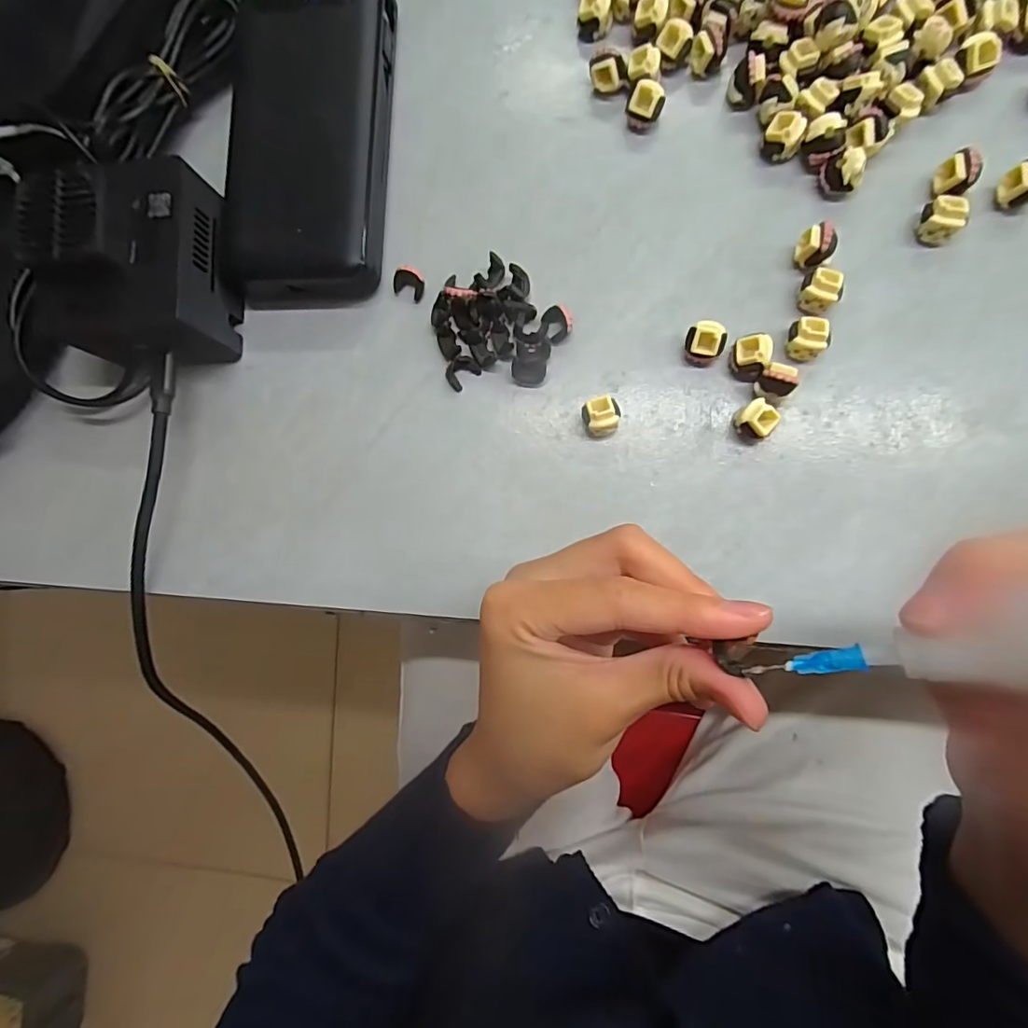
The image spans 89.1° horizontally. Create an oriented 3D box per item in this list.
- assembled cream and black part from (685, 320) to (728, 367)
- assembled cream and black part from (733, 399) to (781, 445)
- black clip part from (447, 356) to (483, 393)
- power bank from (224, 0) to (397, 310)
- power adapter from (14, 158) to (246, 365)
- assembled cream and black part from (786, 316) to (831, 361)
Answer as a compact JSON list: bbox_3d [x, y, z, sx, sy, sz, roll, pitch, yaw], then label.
[{"bbox_3d":[0.084,-0.075,0.229,0.016,0.013,0.016,25,90,10],"label":"assembled cream and black part"},{"bbox_3d":[0.103,-0.039,0.224,0.014,0.014,0.015,-36,82,5],"label":"assembled cream and black part"},{"bbox_3d":[-0.025,-0.068,0.247,0.016,0.006,0.012,-38,81,5],"label":"black clip part"},{"bbox_3d":[-0.098,-0.182,0.256,0.073,0.027,0.153,4,87,9],"label":"power bank"},{"bbox_3d":[-0.173,-0.114,0.241,0.069,0.055,0.082,-5,85,9],"label":"power adapter"},{"bbox_3d":[0.125,-0.075,0.223,0.015,0.014,0.015,13,88,10],"label":"assembled cream and black part"}]

